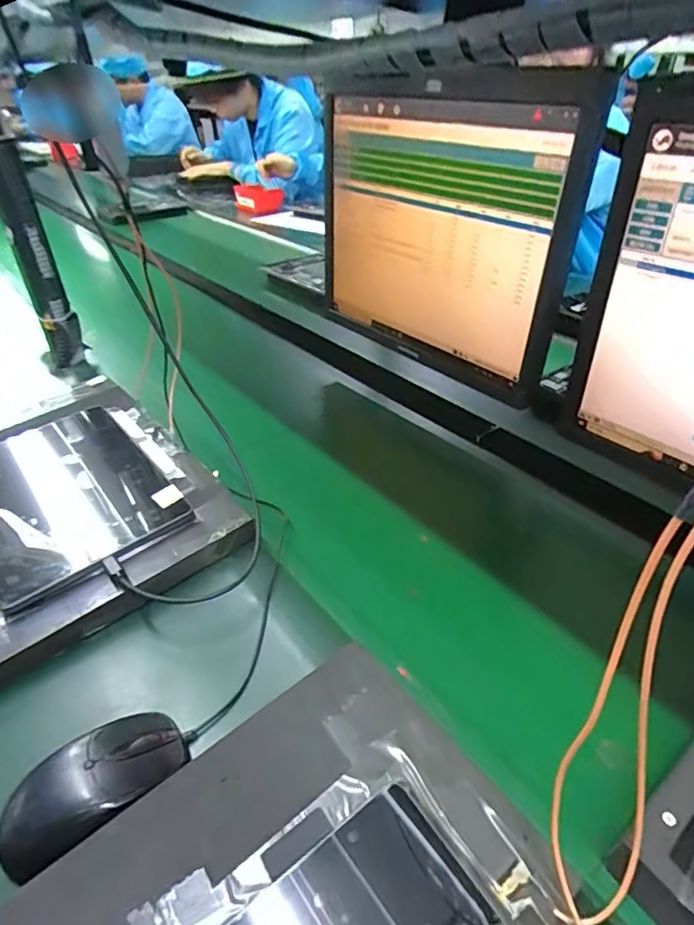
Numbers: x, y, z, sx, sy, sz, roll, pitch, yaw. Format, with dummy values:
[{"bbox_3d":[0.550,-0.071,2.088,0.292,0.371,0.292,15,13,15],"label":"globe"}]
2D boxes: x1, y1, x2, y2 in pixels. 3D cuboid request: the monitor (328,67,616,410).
[{"bbox_3d":[0.091,-0.264,0.604,0.052,0.301,0.352,-25,43,-27],"label":"monitor"}]

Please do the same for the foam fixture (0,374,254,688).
[{"bbox_3d":[-0.306,0.028,0.539,0.264,0.039,0.383,-28,45,-29],"label":"foam fixture"}]

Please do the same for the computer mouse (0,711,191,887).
[{"bbox_3d":[-0.156,0.200,0.328,0.109,0.032,0.062,-24,43,-26],"label":"computer mouse"}]

